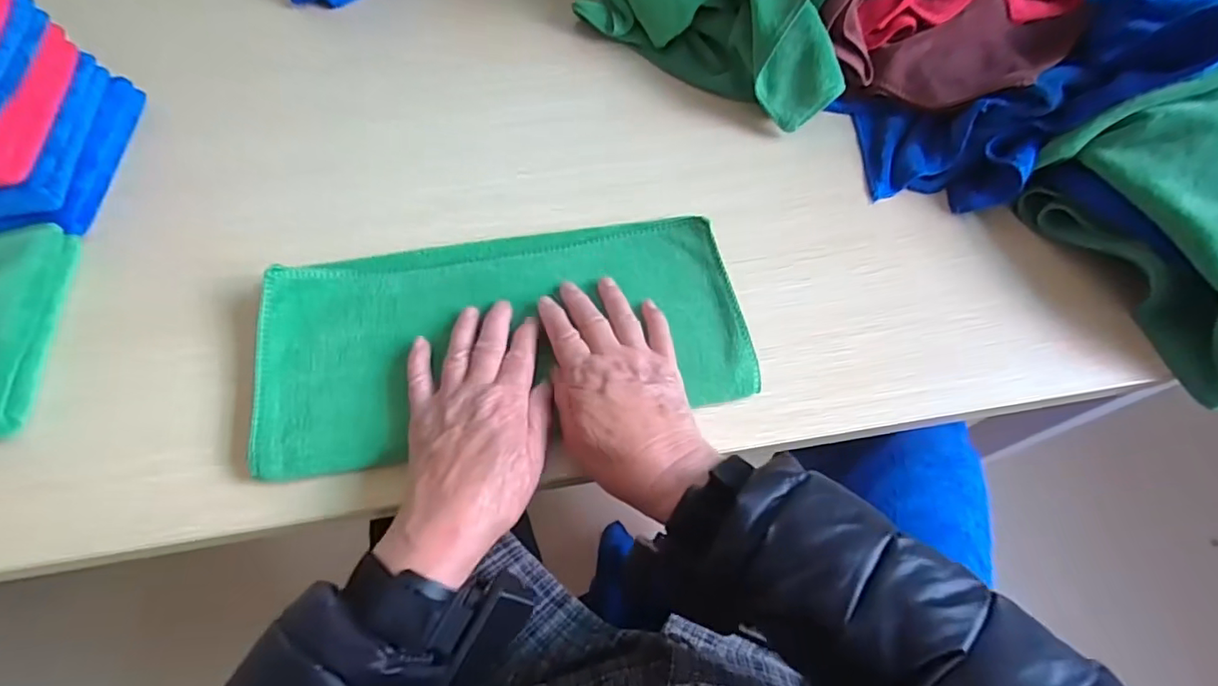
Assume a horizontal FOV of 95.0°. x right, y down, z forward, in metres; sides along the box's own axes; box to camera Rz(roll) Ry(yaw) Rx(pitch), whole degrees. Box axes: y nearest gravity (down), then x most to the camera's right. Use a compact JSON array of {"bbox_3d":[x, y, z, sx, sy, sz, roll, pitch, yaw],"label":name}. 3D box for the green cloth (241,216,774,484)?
[{"bbox_3d":[-0.075,-0.013,0.400,0.332,0.023,0.165,-9,62,-5],"label":"green cloth"}]

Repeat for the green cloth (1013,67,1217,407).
[{"bbox_3d":[0.442,-0.086,0.398,0.145,0.110,0.208,-15,63,-10],"label":"green cloth"}]

